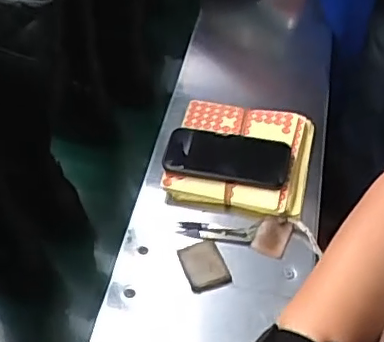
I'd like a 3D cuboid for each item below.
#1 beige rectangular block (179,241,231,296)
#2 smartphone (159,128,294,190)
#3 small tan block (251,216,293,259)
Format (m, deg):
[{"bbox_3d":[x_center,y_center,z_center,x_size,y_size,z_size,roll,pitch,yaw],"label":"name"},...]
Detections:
[{"bbox_3d":[0.015,0.119,0.718,0.051,0.011,0.069,-13,54,-13],"label":"beige rectangular block"},{"bbox_3d":[0.049,-0.023,0.804,0.172,0.014,0.098,9,47,7],"label":"smartphone"},{"bbox_3d":[0.104,0.083,0.739,0.041,0.020,0.052,20,54,12],"label":"small tan block"}]

